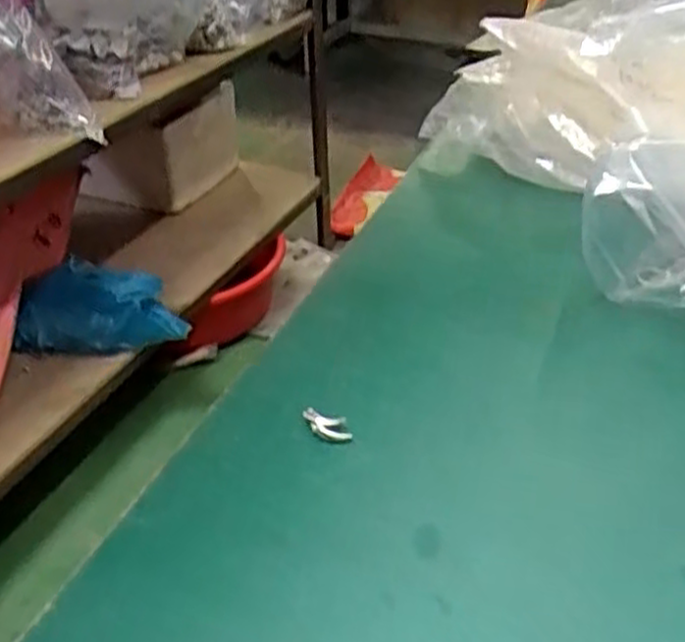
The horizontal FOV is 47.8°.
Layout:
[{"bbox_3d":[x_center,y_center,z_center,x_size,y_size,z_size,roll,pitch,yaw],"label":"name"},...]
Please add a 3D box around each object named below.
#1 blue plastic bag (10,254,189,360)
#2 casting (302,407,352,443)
[{"bbox_3d":[-0.398,-0.019,1.258,0.273,0.114,0.133,6,36,11],"label":"blue plastic bag"},{"bbox_3d":[-0.007,0.053,0.394,0.027,0.005,0.014,29,43,15],"label":"casting"}]

